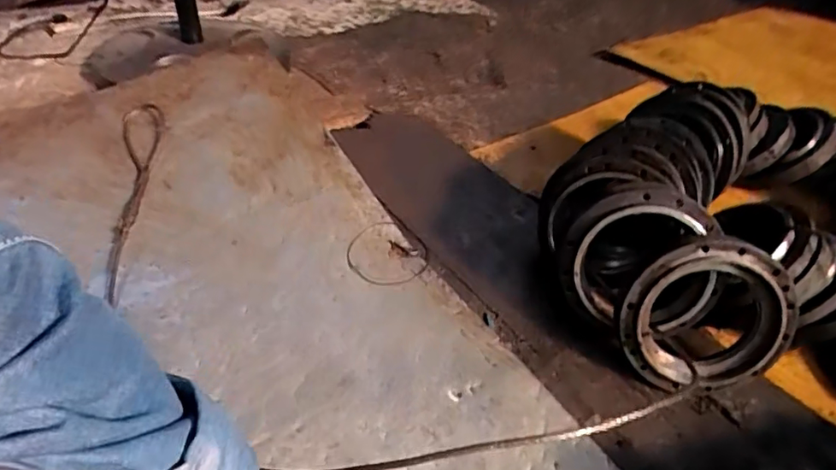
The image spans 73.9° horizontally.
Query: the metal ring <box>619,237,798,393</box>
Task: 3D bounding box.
[{"bbox_3d":[0.345,0.096,0.674,0.191,0.188,0.042,-3,16,9],"label":"metal ring"}]

